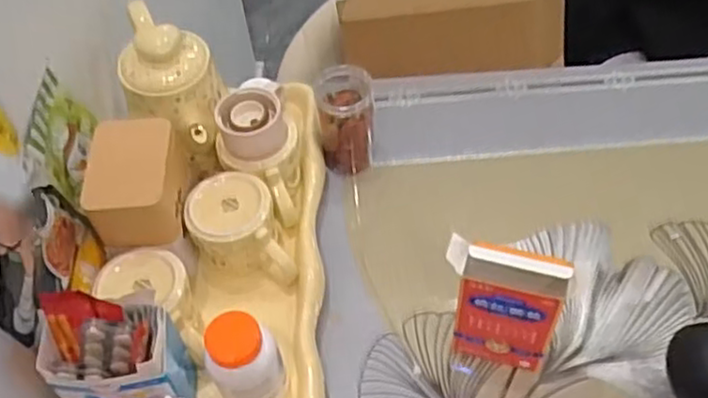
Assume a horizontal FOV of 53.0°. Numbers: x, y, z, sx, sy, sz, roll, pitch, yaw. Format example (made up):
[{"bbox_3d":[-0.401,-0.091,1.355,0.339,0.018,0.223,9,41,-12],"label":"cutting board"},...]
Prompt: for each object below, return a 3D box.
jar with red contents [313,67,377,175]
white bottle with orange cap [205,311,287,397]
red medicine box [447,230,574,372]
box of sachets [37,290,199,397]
[{"bbox_3d":[-0.009,-0.090,0.832,0.062,0.119,0.063,-1,53,1],"label":"jar with red contents"},{"bbox_3d":[-0.094,0.145,0.618,0.060,0.106,0.052,-25,57,-14],"label":"white bottle with orange cap"},{"bbox_3d":[0.132,0.100,0.640,0.102,0.174,0.029,15,57,14],"label":"red medicine box"},{"bbox_3d":[-0.204,0.140,0.612,0.108,0.131,0.075,-4,54,1],"label":"box of sachets"}]

